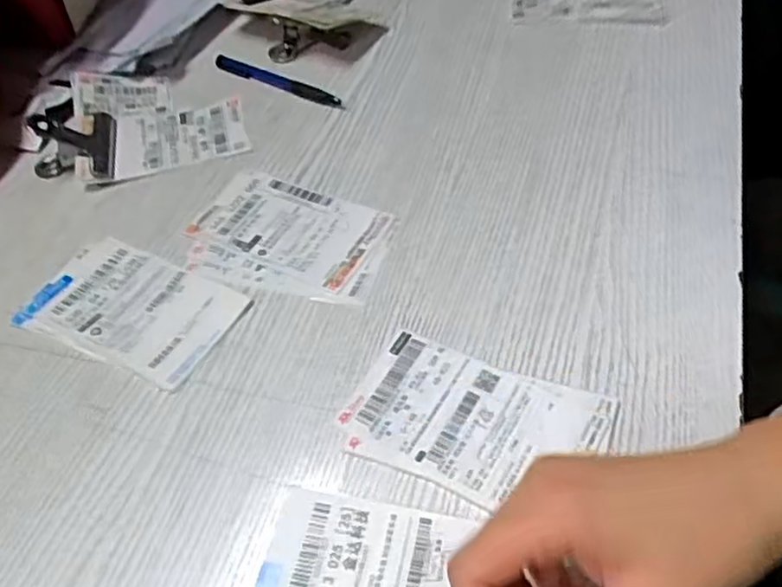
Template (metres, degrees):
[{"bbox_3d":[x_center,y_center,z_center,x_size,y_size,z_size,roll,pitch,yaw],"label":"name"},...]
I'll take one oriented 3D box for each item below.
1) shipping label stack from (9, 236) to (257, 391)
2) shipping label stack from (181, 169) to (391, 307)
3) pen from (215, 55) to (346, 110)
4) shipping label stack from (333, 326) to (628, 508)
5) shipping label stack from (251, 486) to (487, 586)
[{"bbox_3d":[-0.166,0.008,0.443,0.141,0.004,0.083,18,54,20],"label":"shipping label stack"},{"bbox_3d":[-0.071,-0.039,0.477,0.136,0.004,0.096,14,53,17],"label":"shipping label stack"},{"bbox_3d":[-0.098,-0.181,0.594,0.137,0.011,0.013,26,57,24],"label":"pen"},{"bbox_3d":[0.043,0.068,0.372,0.134,0.004,0.081,18,54,19],"label":"shipping label stack"},{"bbox_3d":[-0.010,0.132,0.324,0.105,0.004,0.076,5,51,10],"label":"shipping label stack"}]

